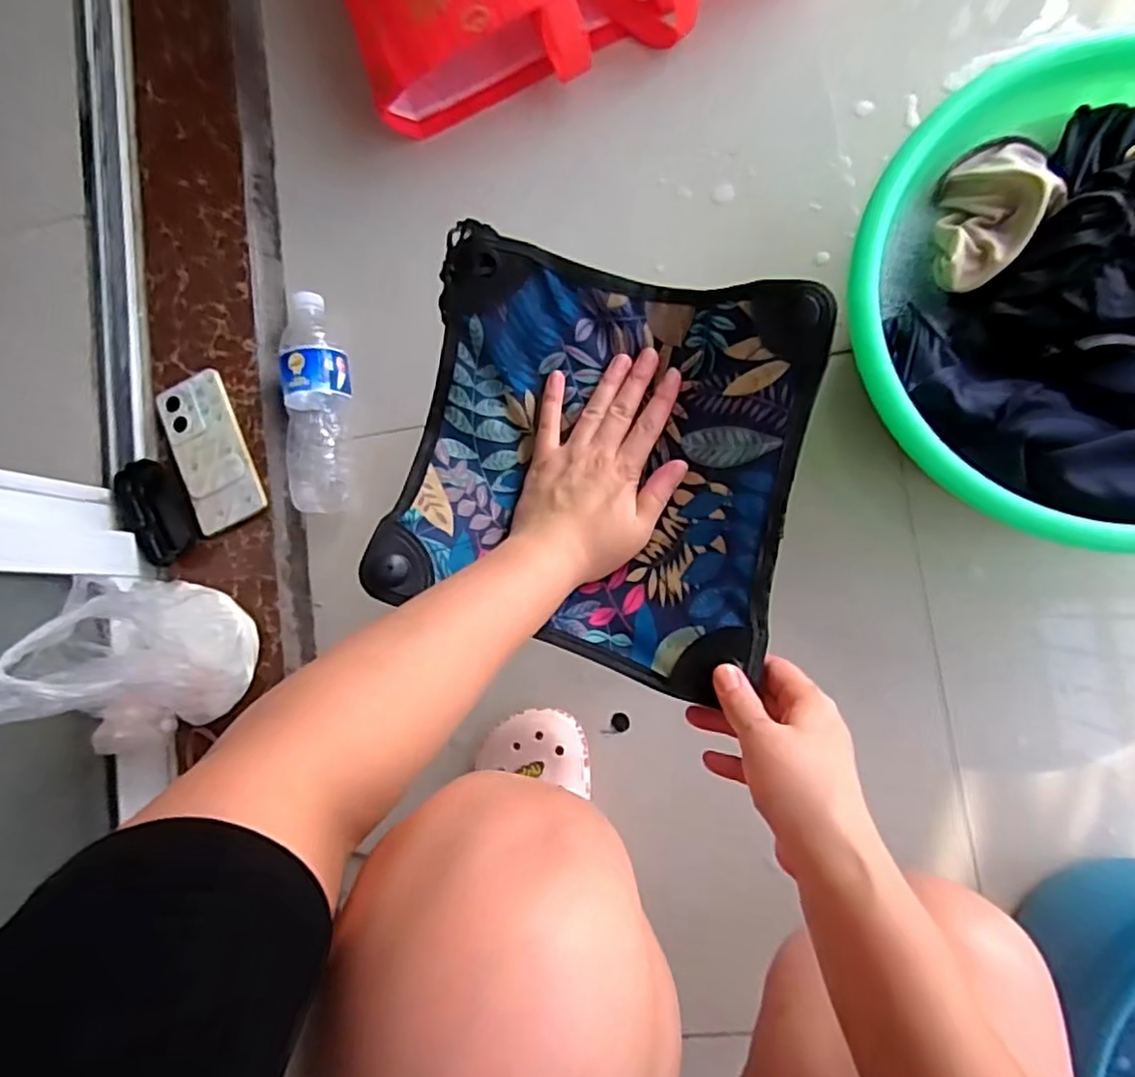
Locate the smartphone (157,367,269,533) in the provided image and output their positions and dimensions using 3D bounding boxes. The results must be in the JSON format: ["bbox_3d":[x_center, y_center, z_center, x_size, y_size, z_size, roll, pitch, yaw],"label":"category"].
[{"bbox_3d":[-0.366,-0.089,0.693,0.073,0.009,0.158,-24,82,-1],"label":"smartphone"}]

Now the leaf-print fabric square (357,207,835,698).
[{"bbox_3d":[0.018,-0.056,0.466,0.263,0.052,0.265,13,88,8],"label":"leaf-print fabric square"}]

